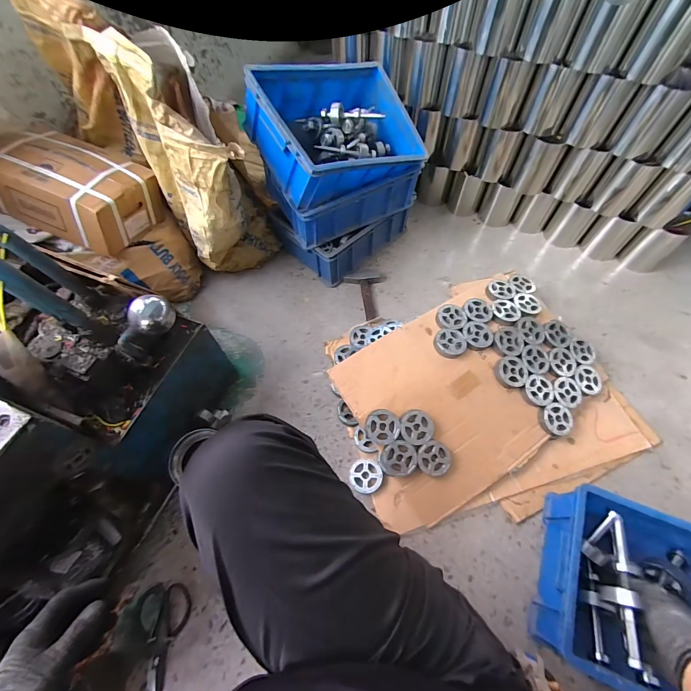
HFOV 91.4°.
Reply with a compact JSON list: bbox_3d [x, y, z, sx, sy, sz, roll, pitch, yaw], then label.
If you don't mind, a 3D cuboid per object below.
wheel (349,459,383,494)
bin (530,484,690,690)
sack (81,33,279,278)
[{"bbox_3d":[0.049,0.313,0.806,0.077,0.023,0.077,-1,61,1],"label":"wheel"},{"bbox_3d":[0.598,0.480,0.621,0.407,0.179,0.295,19,63,12],"label":"bin"},{"bbox_3d":[-0.360,-0.397,0.896,0.264,0.575,0.270,-7,60,-3],"label":"sack"}]

